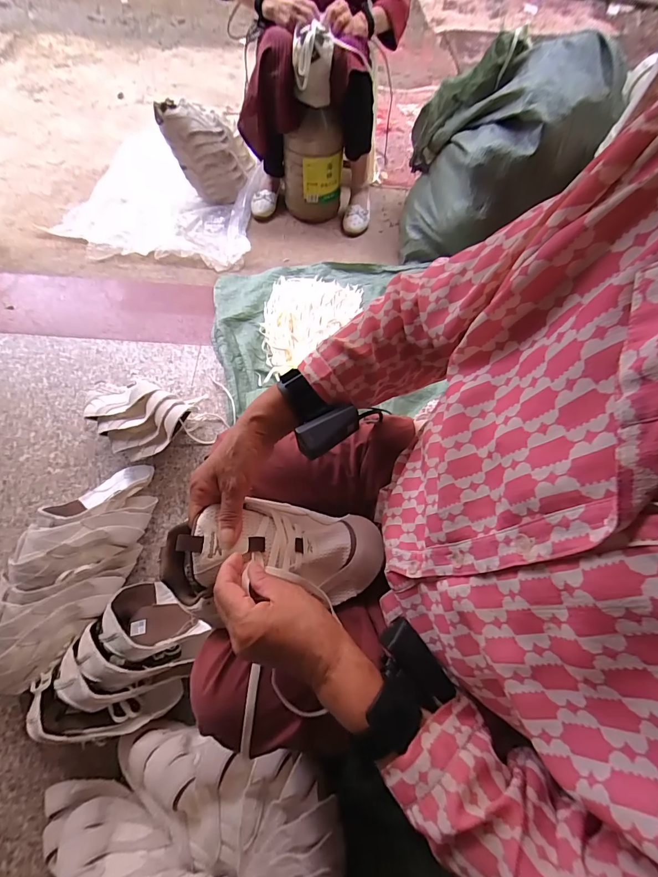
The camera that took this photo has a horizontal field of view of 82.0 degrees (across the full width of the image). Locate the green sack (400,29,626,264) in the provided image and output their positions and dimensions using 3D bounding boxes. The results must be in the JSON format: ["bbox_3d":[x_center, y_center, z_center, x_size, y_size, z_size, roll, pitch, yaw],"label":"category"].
[{"bbox_3d":[0.461,-0.790,1.069,0.411,0.457,0.466,10,67,3],"label":"green sack"}]

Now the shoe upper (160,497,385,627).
[{"bbox_3d":[-0.058,0.121,0.416,0.223,0.072,0.119,2,66,-17],"label":"shoe upper"}]

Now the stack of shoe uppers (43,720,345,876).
[{"bbox_3d":[-0.220,0.604,0.533,0.463,0.230,0.263,11,67,3],"label":"stack of shoe uppers"}]

